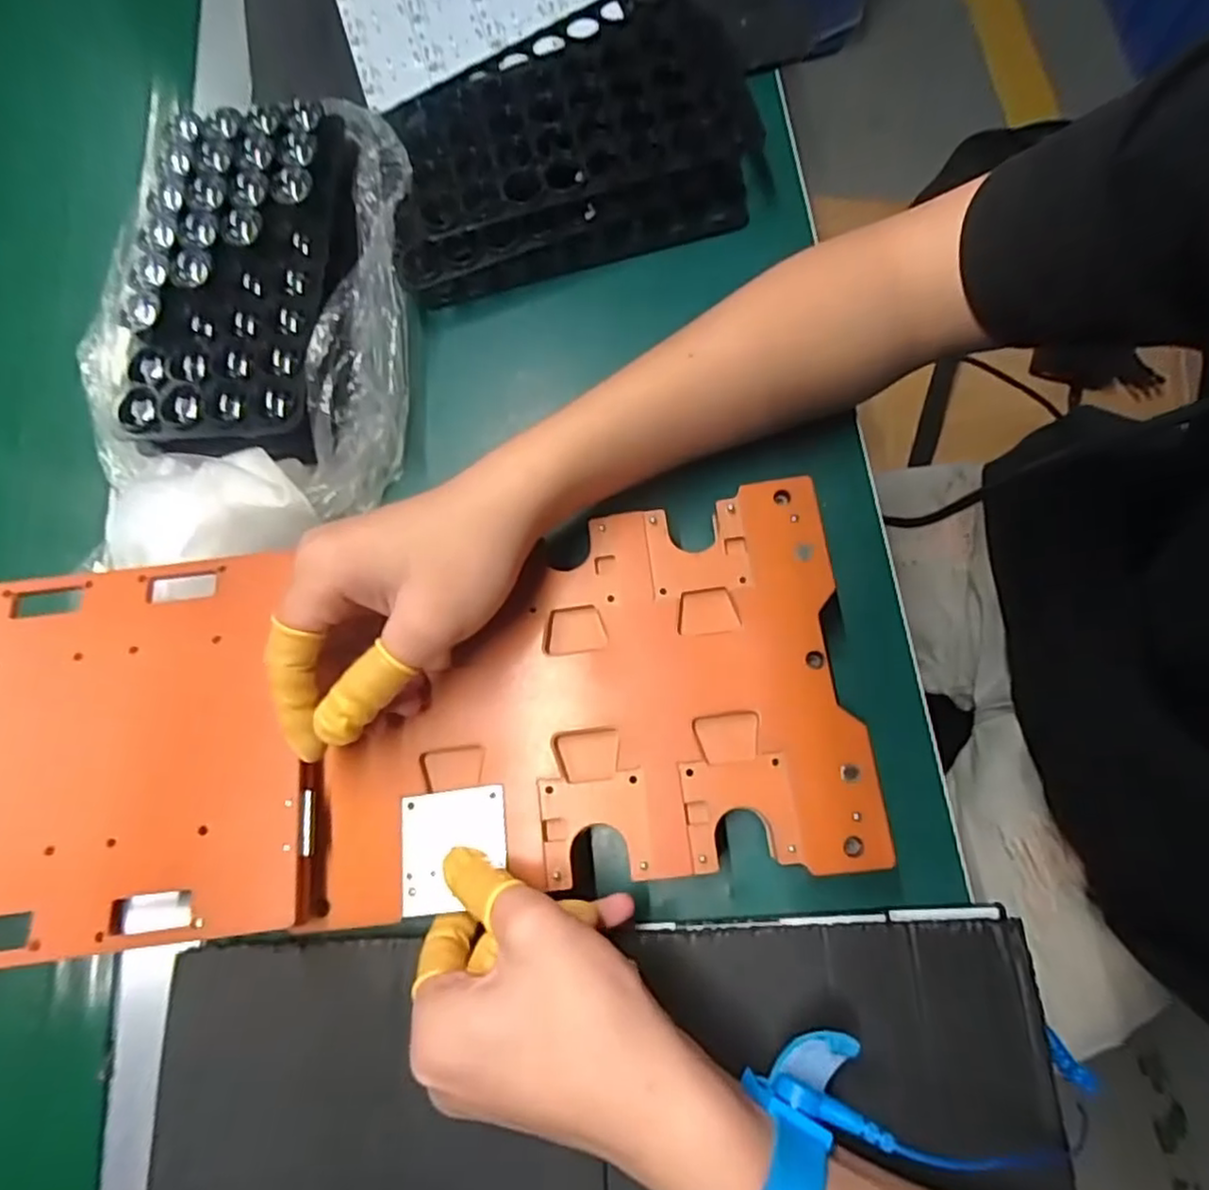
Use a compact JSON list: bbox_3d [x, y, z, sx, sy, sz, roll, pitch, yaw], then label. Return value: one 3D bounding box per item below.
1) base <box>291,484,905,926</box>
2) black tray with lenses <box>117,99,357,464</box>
[{"bbox_3d":[-0.011,0.043,0.288,0.230,0.019,0.158,-7,77,-1],"label":"base"},{"bbox_3d":[-0.188,-0.170,0.346,0.105,0.029,0.195,4,75,8],"label":"black tray with lenses"}]

